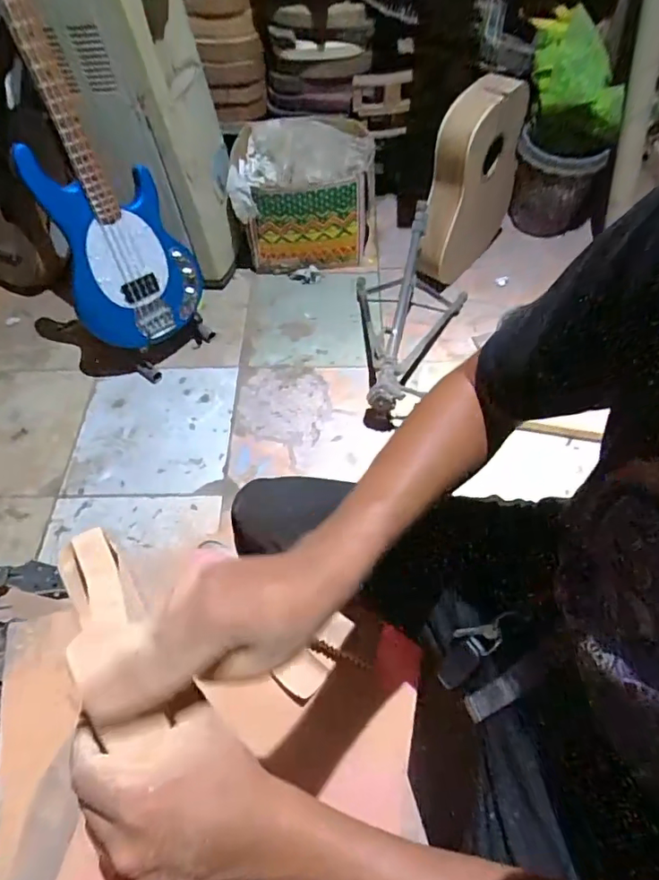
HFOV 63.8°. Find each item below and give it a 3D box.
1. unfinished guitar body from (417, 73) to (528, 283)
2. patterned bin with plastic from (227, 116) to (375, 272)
[{"bbox_3d":[0.400,-0.705,1.443,0.109,0.485,0.379,29,61,19],"label":"unfinished guitar body"},{"bbox_3d":[-0.074,-0.742,1.632,0.409,0.308,0.335,-4,56,-1],"label":"patterned bin with plastic"}]

